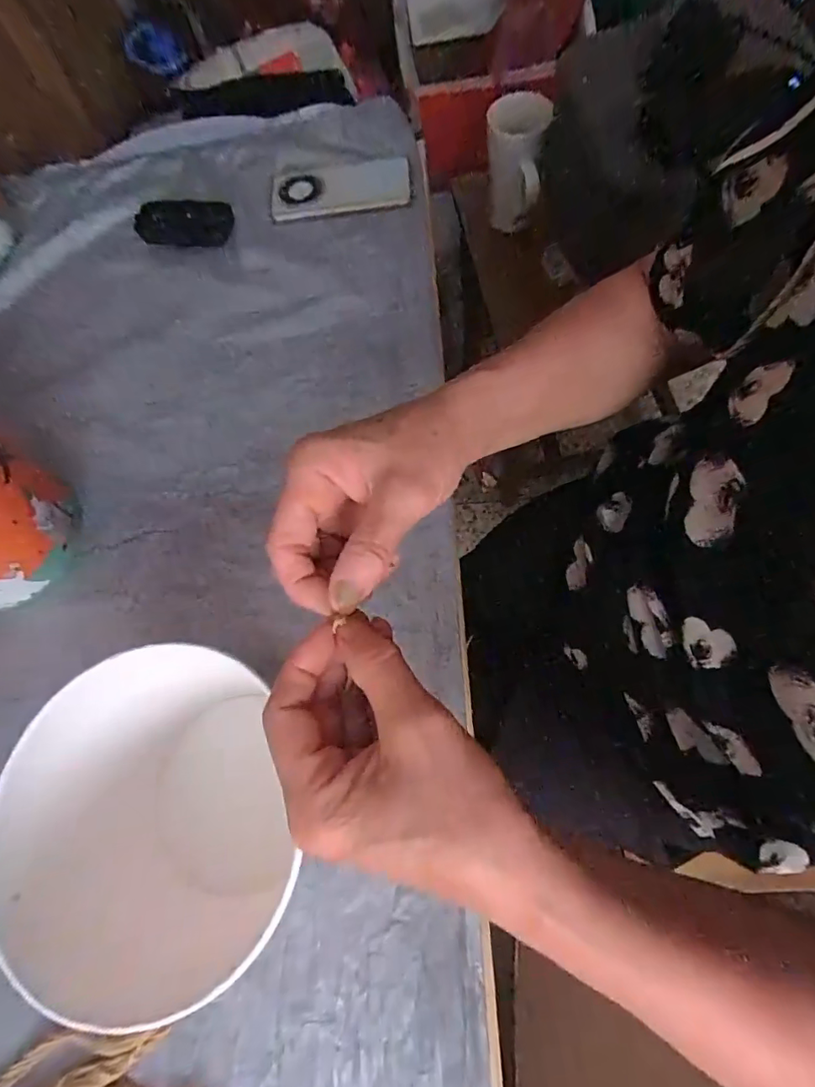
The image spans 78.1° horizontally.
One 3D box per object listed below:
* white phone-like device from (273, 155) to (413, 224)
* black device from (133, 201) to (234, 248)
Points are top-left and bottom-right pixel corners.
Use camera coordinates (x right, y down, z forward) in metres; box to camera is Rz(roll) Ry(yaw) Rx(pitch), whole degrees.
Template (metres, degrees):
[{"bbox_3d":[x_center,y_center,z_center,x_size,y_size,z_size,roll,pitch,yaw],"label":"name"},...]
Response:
[{"bbox_3d":[-0.077,-0.413,0.580,0.161,0.013,0.073,-12,70,-2],"label":"white phone-like device"},{"bbox_3d":[-0.250,-0.357,0.558,0.102,0.025,0.049,1,70,3],"label":"black device"}]

